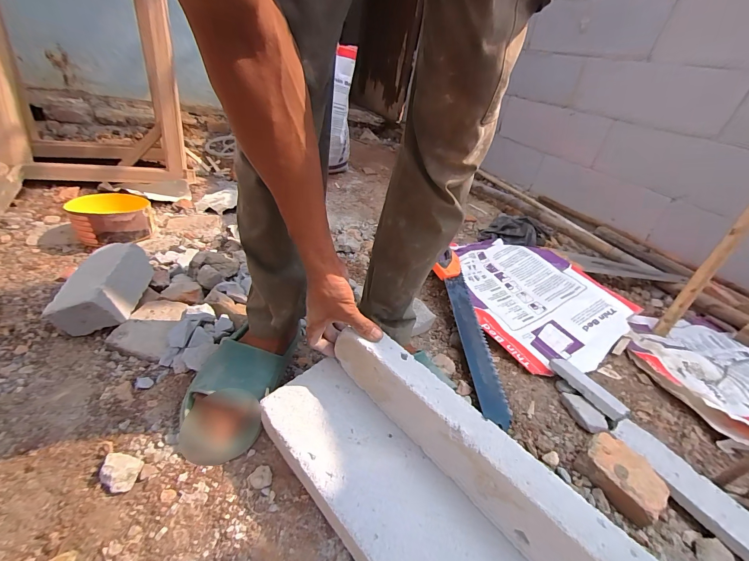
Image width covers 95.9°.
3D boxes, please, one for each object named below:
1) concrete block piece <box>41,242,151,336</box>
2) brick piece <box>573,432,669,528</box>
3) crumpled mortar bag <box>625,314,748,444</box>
[{"bbox_3d":[-0.530,0.008,0.669,0.123,0.077,0.199,-18,42,6],"label":"concrete block piece"},{"bbox_3d":[0.373,0.292,0.510,0.085,0.043,0.107,-20,44,-39],"label":"brick piece"},{"bbox_3d":[0.801,0.204,0.777,0.385,0.073,0.415,2,34,-14],"label":"crumpled mortar bag"}]

